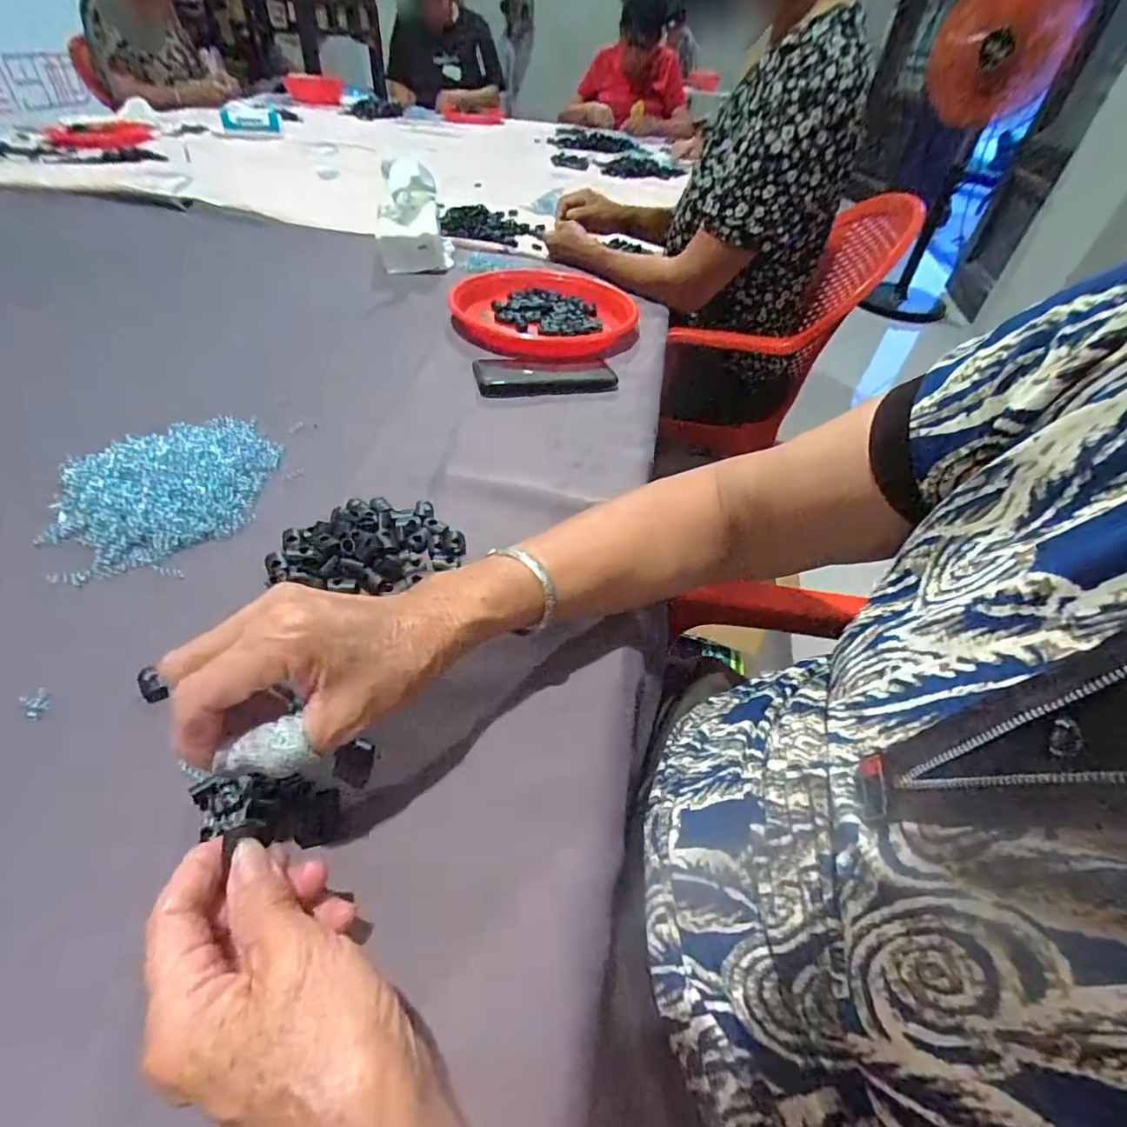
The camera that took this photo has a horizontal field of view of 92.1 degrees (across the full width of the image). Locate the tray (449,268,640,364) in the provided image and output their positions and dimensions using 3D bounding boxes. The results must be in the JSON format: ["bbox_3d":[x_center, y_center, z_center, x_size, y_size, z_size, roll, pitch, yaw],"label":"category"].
[{"bbox_3d":[-0.021,-0.341,0.739,0.242,0.032,0.254,35,52,26],"label":"tray"}]

